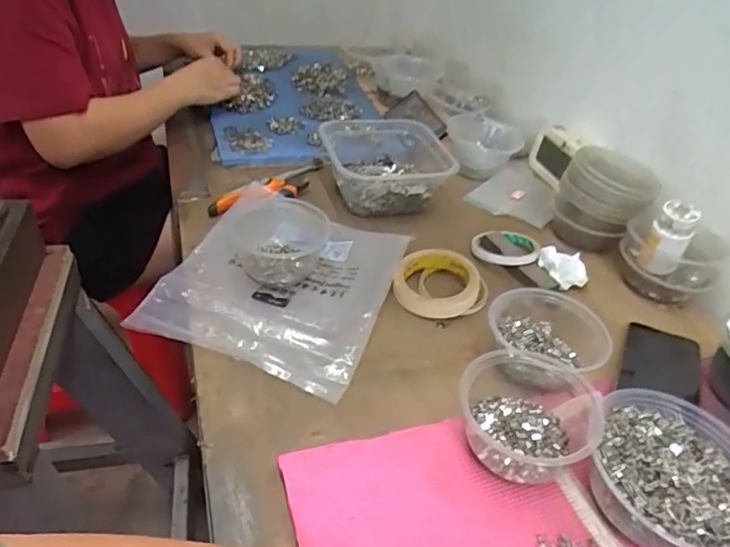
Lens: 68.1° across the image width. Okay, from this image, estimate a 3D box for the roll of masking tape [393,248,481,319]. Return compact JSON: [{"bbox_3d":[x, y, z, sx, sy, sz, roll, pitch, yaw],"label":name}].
[{"bbox_3d":[0.080,0.009,0.632,0.094,0.038,0.091,4,39,-4],"label":"roll of masking tape"}]

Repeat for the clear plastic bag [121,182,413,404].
[{"bbox_3d":[-0.092,-0.007,0.613,0.235,0.045,0.261,16,40,11],"label":"clear plastic bag"}]

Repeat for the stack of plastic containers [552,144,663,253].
[{"bbox_3d":[0.326,-0.103,0.742,0.117,0.110,0.111,21,41,17],"label":"stack of plastic containers"}]

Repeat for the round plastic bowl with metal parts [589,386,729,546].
[{"bbox_3d":[0.245,0.164,0.432,0.122,0.056,0.137,23,42,19],"label":"round plastic bowl with metal parts"}]

